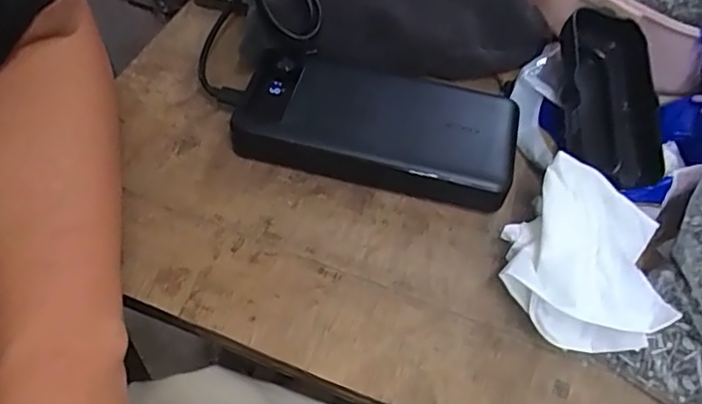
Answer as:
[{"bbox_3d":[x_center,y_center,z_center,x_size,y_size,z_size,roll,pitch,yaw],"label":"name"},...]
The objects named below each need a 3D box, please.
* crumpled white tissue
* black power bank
[{"bbox_3d":[0.112,0.029,0.292,0.073,0.042,0.082,20,55,9],"label":"crumpled white tissue"},{"bbox_3d":[0.017,-0.043,0.344,0.158,0.028,0.069,14,54,5],"label":"black power bank"}]

